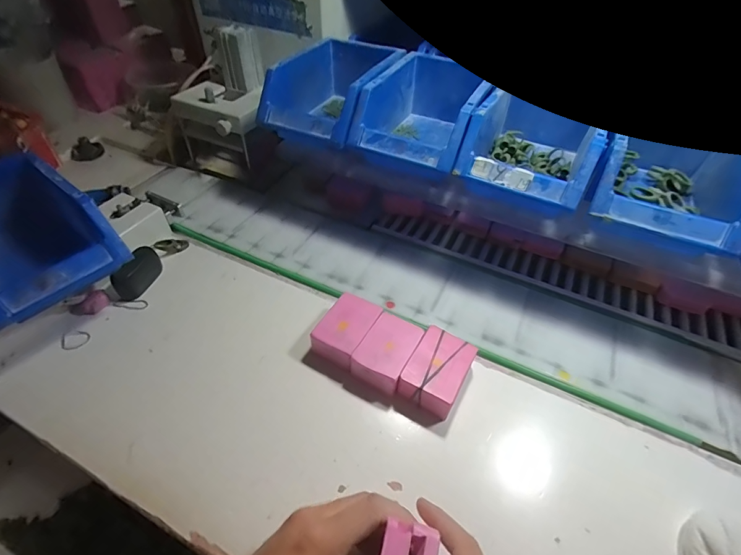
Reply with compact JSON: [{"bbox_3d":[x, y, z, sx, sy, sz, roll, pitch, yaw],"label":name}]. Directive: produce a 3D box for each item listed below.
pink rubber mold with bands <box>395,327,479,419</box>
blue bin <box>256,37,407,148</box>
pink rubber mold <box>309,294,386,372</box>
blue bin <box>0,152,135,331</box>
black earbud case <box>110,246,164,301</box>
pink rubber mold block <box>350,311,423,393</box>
[{"bbox_3d":[0.065,0.091,0.373,0.052,0.030,0.074,26,53,19],"label":"pink rubber mold with bands"},{"bbox_3d":[-0.042,-0.238,0.500,0.124,0.080,0.190,22,50,17],"label":"blue bin"},{"bbox_3d":[-0.026,0.057,0.400,0.048,0.030,0.073,23,50,18],"label":"pink rubber mold"},{"bbox_3d":[-0.354,-0.042,0.391,0.195,0.085,0.123,30,53,23],"label":"blue bin"},{"bbox_3d":[-0.268,-0.008,0.445,0.018,0.038,0.063,11,50,8],"label":"black earbud case"},{"bbox_3d":[0.017,0.075,0.386,0.049,0.029,0.068,24,52,18],"label":"pink rubber mold block"}]

